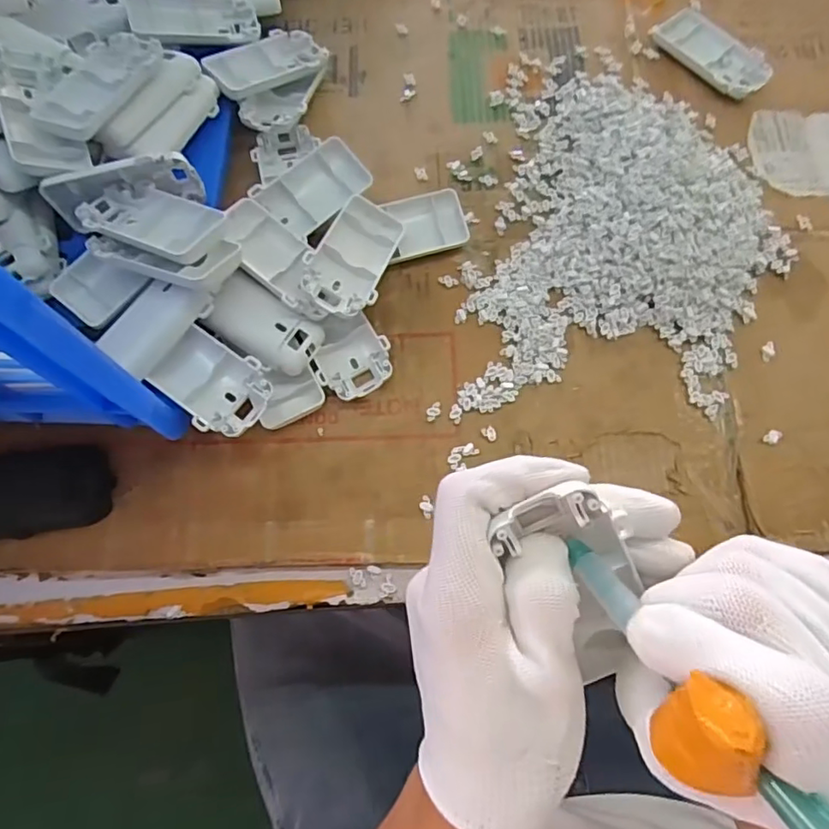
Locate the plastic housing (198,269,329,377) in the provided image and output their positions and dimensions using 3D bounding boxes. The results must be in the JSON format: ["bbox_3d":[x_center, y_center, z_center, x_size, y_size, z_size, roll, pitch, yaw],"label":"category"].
[{"bbox_3d":[-0.100,-0.059,0.390,0.071,0.020,0.044,33,81,-7],"label":"plastic housing"}]

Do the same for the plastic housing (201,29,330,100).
[{"bbox_3d":[-0.116,-0.278,0.458,0.051,0.014,0.097,43,63,13],"label":"plastic housing"}]

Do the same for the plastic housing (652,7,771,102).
[{"bbox_3d":[0.248,-0.300,0.483,0.054,0.014,0.097,-39,76,-9],"label":"plastic housing"}]

